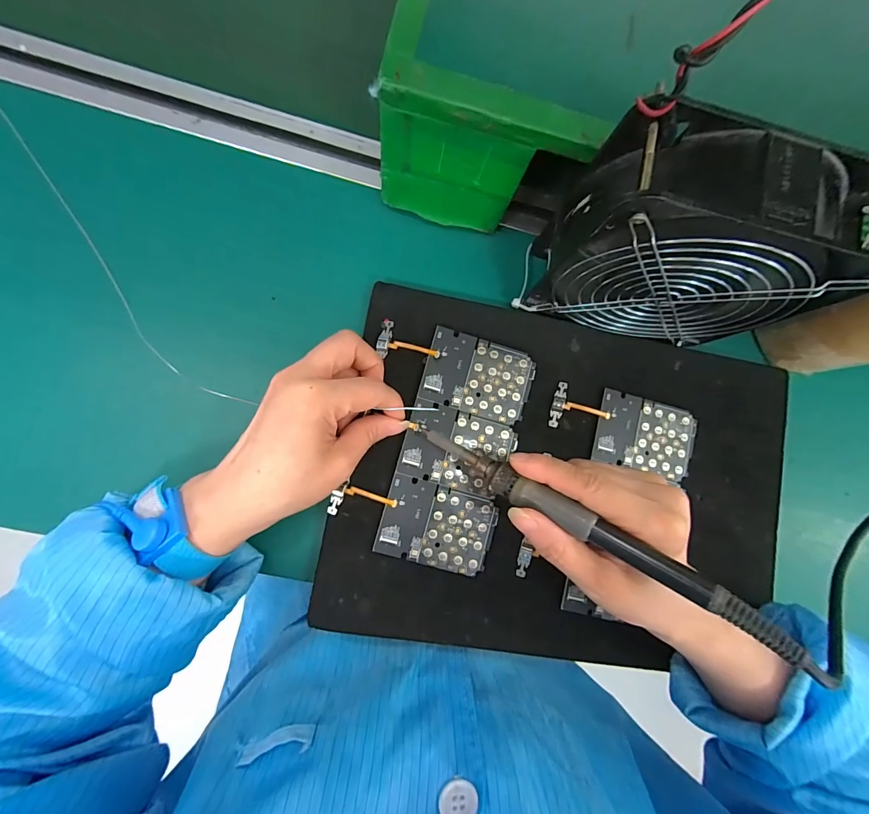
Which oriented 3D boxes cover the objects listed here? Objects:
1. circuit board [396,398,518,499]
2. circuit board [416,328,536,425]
[{"bbox_3d":[0.017,0.031,0.279,0.077,0.004,0.054,17,83,-4],"label":"circuit board"},{"bbox_3d":[0.033,-0.023,0.286,0.078,0.004,0.055,17,83,-4],"label":"circuit board"}]

